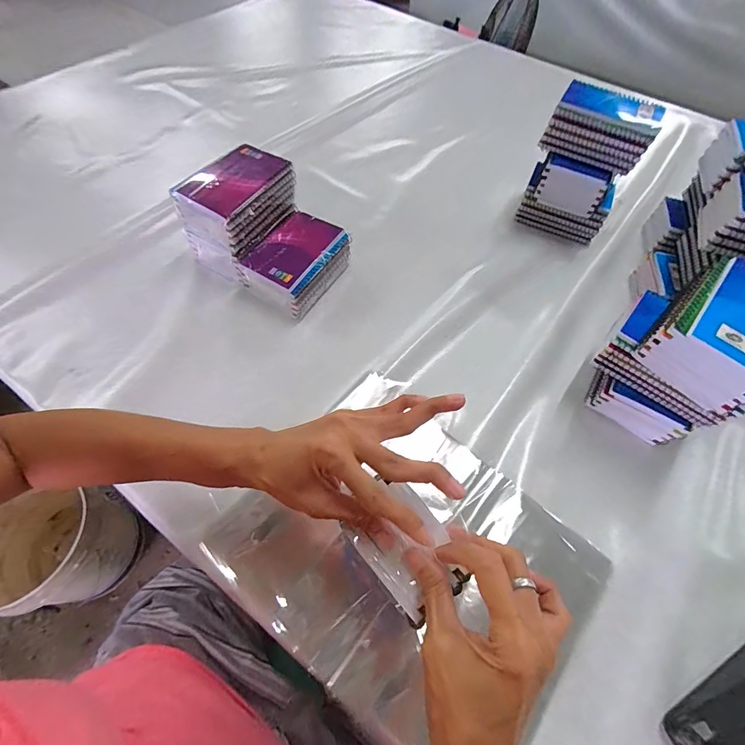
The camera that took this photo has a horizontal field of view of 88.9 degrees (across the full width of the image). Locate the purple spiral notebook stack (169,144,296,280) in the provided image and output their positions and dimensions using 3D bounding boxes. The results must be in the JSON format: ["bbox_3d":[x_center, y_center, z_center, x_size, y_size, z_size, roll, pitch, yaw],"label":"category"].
[{"bbox_3d":[-0.182,-0.217,0.525,0.106,0.119,0.136,30,63,13],"label":"purple spiral notebook stack"}]

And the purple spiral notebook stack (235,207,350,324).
[{"bbox_3d":[-0.104,-0.151,0.527,0.101,0.064,0.133,33,64,14],"label":"purple spiral notebook stack"}]

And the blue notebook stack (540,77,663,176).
[{"bbox_3d":[0.313,-0.337,0.525,0.133,0.062,0.086,23,62,10],"label":"blue notebook stack"}]

